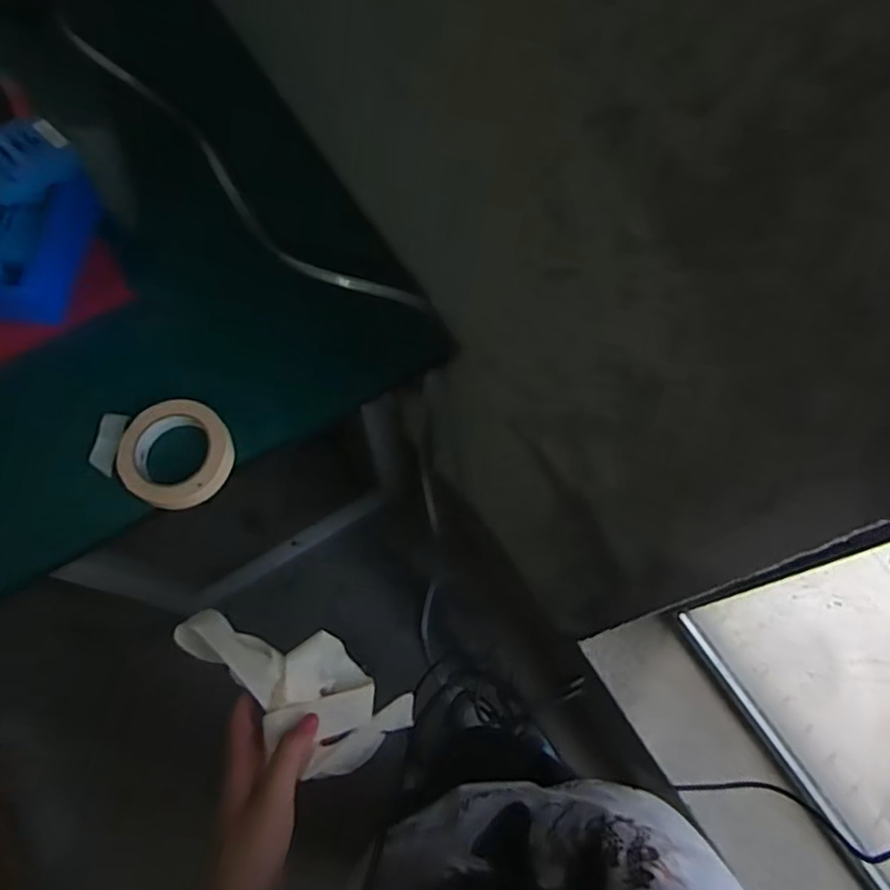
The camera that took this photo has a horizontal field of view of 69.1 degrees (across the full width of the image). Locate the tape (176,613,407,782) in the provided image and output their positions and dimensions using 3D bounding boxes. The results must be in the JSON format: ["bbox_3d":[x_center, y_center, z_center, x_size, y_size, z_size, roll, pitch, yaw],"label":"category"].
[{"bbox_3d":[-0.089,0.181,0.460,0.075,0.199,0.075,7,60,51],"label":"tape"}]

